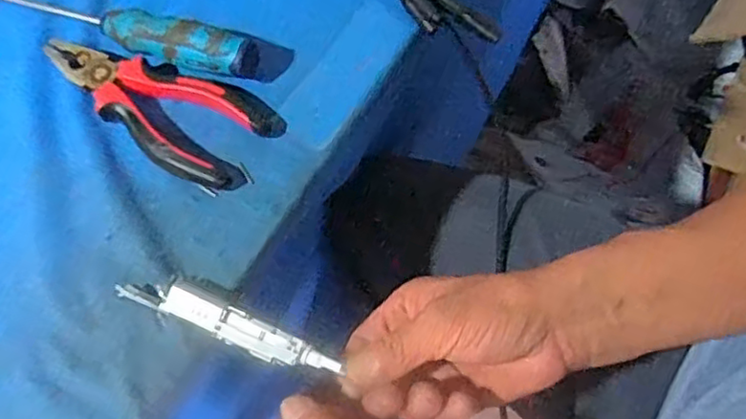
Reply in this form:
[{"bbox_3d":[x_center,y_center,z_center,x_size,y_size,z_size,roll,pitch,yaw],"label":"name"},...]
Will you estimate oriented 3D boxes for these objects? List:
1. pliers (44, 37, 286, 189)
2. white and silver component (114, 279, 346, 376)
[{"bbox_3d":[-0.137,-0.073,0.412,0.155,0.017,0.069,33,74,13],"label":"pliers"},{"bbox_3d":[-0.081,0.062,0.363,0.131,0.018,0.021,20,72,10],"label":"white and silver component"}]

